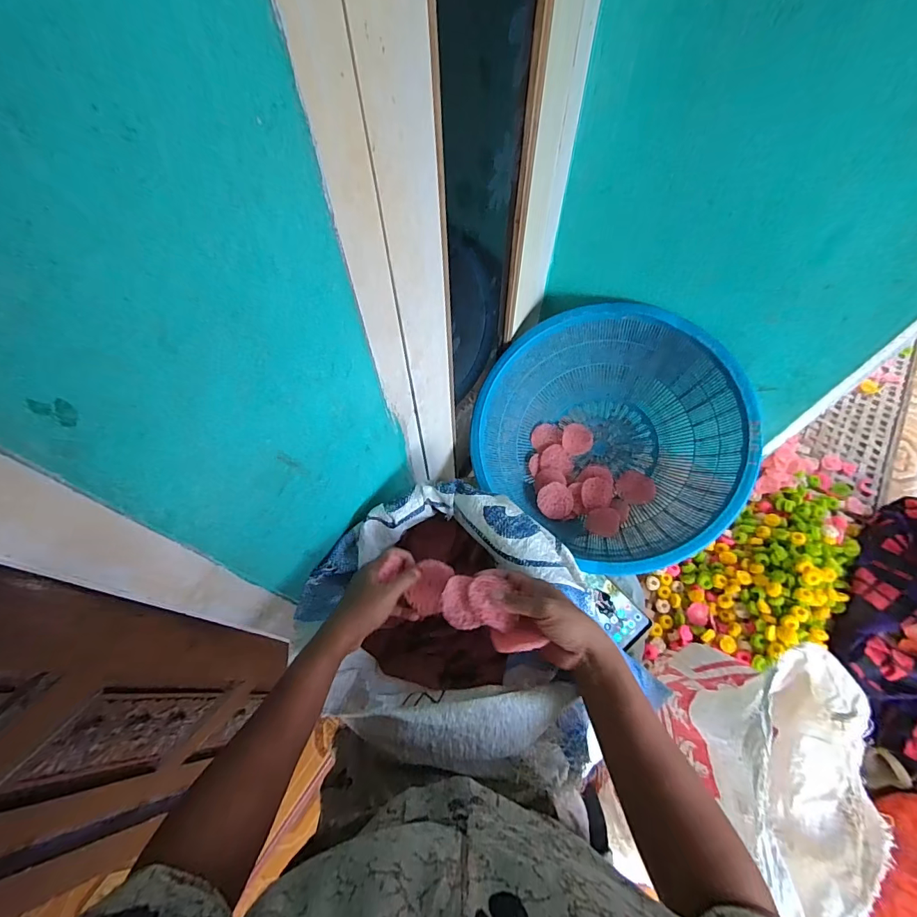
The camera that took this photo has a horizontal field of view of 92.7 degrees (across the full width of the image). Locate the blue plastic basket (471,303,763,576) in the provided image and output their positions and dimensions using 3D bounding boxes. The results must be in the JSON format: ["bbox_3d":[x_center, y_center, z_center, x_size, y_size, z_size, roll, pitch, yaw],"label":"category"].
[{"bbox_3d":[0.271,-0.060,0.783,0.436,0.190,0.445,-1,84,10],"label":"blue plastic basket"}]

